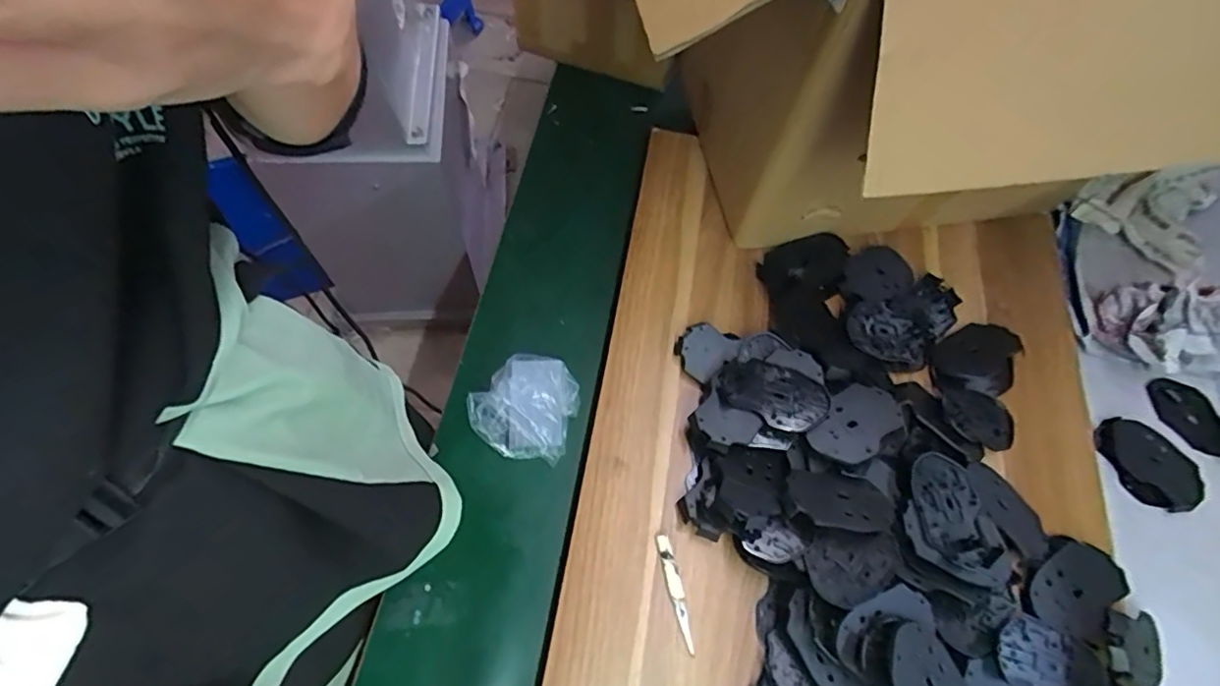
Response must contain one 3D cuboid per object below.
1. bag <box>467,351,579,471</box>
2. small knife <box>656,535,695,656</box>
[{"bbox_3d":[-0.099,0.068,0.671,0.118,0.036,0.123,17,65,4],"label":"bag"},{"bbox_3d":[0.068,0.256,0.590,0.015,0.004,0.114,-10,66,-8],"label":"small knife"}]

